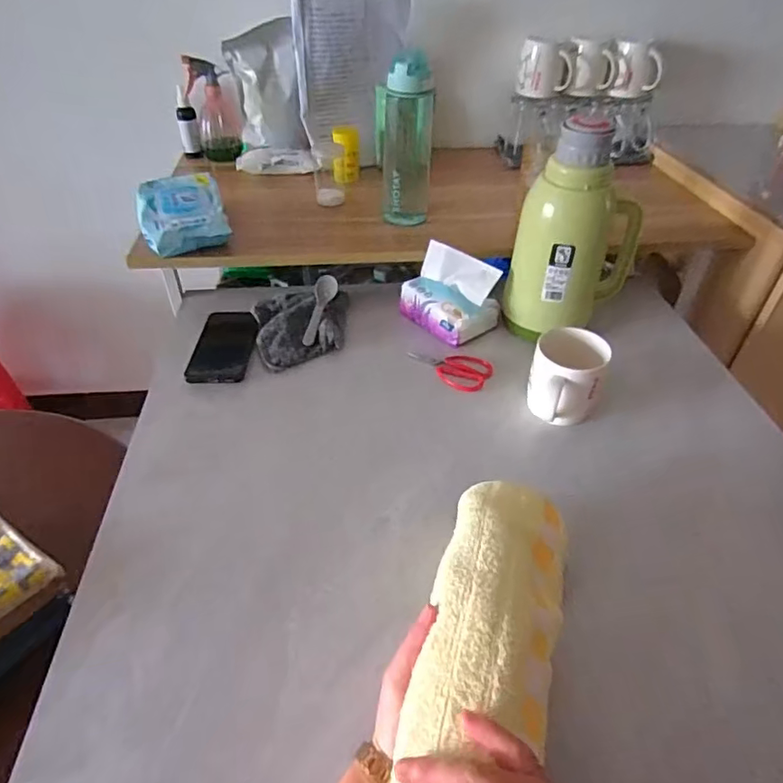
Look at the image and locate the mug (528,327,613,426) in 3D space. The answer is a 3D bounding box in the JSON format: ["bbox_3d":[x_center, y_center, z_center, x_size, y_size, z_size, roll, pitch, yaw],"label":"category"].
[{"bbox_3d":[0.203,-0.014,0.636,0.081,0.083,0.085,16,43,16],"label":"mug"}]

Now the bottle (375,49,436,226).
[{"bbox_3d":[0.018,-0.361,0.800,0.078,0.222,0.068,-1,41,-3],"label":"bottle"}]

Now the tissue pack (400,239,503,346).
[{"bbox_3d":[0.084,-0.142,0.781,0.084,0.094,0.125,-31,51,-32],"label":"tissue pack"}]

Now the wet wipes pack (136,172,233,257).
[{"bbox_3d":[-0.310,-0.265,0.805,0.114,0.037,0.190,-14,43,-17],"label":"wet wipes pack"}]

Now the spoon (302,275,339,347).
[{"bbox_3d":[-0.105,-0.119,0.793,0.032,0.009,0.133,7,56,6],"label":"spoon"}]

